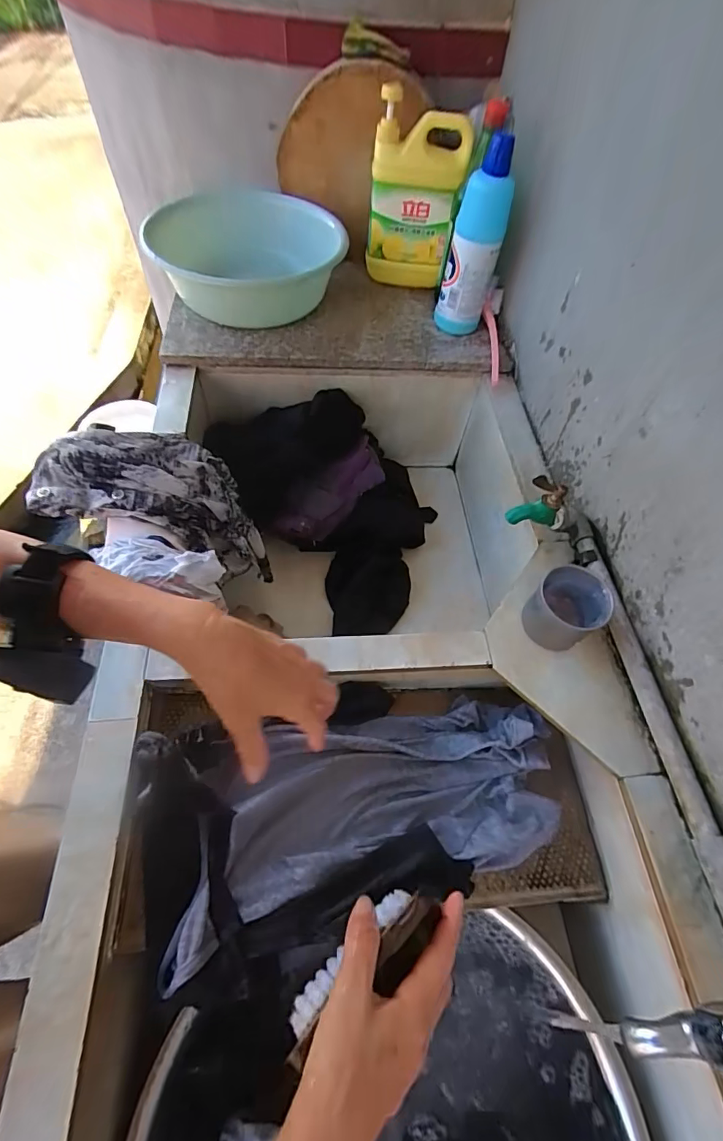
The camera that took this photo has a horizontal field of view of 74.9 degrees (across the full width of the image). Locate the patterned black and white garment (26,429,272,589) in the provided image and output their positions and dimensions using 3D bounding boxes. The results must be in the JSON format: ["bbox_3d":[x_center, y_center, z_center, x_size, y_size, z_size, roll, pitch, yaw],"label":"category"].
[{"bbox_3d":[-0.218,-0.077,0.564,0.278,0.090,0.117,24,52,-30],"label":"patterned black and white garment"}]

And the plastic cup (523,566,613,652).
[{"bbox_3d":[0.209,0.044,0.490,0.067,0.066,0.069,1,58,-2],"label":"plastic cup"}]

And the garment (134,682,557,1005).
[{"bbox_3d":[-0.001,0.209,0.436,0.368,0.082,0.194,-15,60,-12],"label":"garment"}]

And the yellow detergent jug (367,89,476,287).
[{"bbox_3d":[0.083,-0.577,0.745,0.139,0.220,0.069,17,59,7],"label":"yellow detergent jug"}]

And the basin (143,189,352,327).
[{"bbox_3d":[-0.180,-0.501,0.751,0.291,0.100,0.325,-9,59,-9],"label":"basin"}]

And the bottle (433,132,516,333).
[{"bbox_3d":[0.165,-0.472,0.686,0.073,0.237,0.071,14,58,5],"label":"bottle"}]

